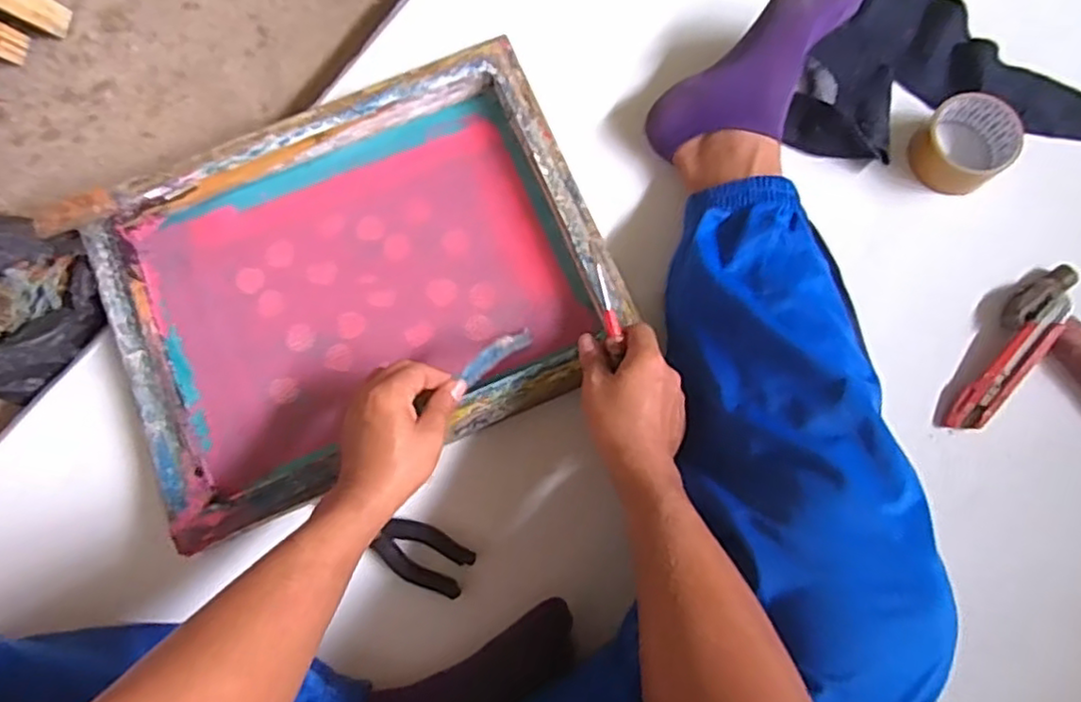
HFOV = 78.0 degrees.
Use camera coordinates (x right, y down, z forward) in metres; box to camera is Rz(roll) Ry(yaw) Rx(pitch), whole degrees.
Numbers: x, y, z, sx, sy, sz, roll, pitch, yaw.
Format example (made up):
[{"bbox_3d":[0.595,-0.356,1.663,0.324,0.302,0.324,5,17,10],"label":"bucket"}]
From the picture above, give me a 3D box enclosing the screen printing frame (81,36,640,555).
[{"bbox_3d":[-0.175,-0.066,0.644,0.448,0.047,0.349,-23,78,-3],"label":"screen printing frame"}]

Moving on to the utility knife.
[{"bbox_3d":[0.434,0.012,0.614,0.031,0.014,0.150,39,98,9],"label":"utility knife"}]

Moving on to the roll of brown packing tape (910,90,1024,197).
[{"bbox_3d":[0.403,-0.197,0.637,0.088,0.043,0.081,0,78,2],"label":"roll of brown packing tape"}]

